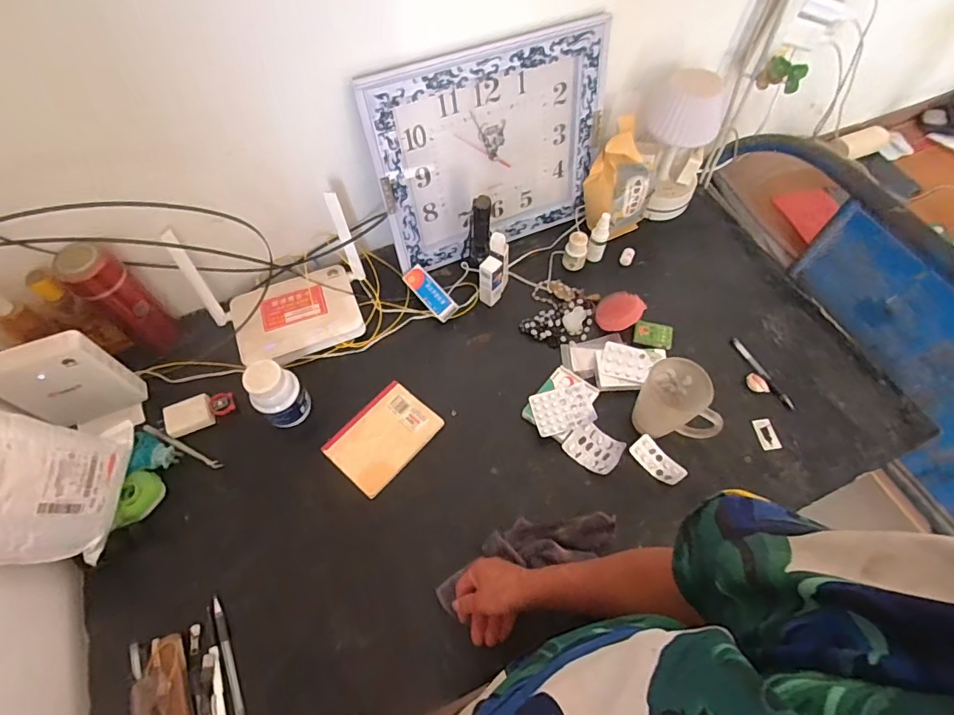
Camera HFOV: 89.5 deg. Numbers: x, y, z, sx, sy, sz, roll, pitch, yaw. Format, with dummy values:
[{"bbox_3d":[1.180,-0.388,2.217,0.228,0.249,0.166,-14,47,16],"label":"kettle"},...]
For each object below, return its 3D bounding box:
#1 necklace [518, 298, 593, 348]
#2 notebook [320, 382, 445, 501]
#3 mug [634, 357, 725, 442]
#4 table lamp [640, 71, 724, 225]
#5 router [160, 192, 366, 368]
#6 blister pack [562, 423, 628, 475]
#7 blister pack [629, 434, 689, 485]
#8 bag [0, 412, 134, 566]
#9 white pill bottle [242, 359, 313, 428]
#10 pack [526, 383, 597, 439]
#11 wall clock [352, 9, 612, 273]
[{"bbox_3d":[0.134,-0.053,0.788,0.114,0.017,0.067,-18,62,-9],"label":"necklace"},{"bbox_3d":[-0.138,0.113,0.702,0.114,0.012,0.147,38,68,20],"label":"notebook"},{"bbox_3d":[0.268,0.070,0.661,0.072,0.115,0.113,-25,63,-13],"label":"mug"},{"bbox_3d":[0.340,-0.367,0.832,0.143,0.241,0.130,19,63,11],"label":"table lamp"},{"bbox_3d":[-0.296,-0.105,0.735,0.251,0.149,0.172,-20,62,-10],"label":"router"},{"bbox_3d":[0.167,0.129,0.688,0.075,0.014,0.056,31,66,17],"label":"blister pack"},{"bbox_3d":[0.256,0.145,0.678,0.078,0.011,0.036,40,69,21],"label":"blister pack"},{"bbox_3d":[-0.510,0.143,0.533,0.116,0.192,0.179,-8,61,-3],"label":"bag"},{"bbox_3d":[-0.278,0.053,0.676,0.057,0.109,0.069,38,68,20],"label":"white pill bottle"},{"bbox_3d":[0.126,0.076,0.705,0.088,0.005,0.065,-15,61,-3],"label":"pack"},{"bbox_3d":[0.030,-0.323,0.770,0.385,0.310,0.031,-22,50,-11],"label":"wall clock"}]

